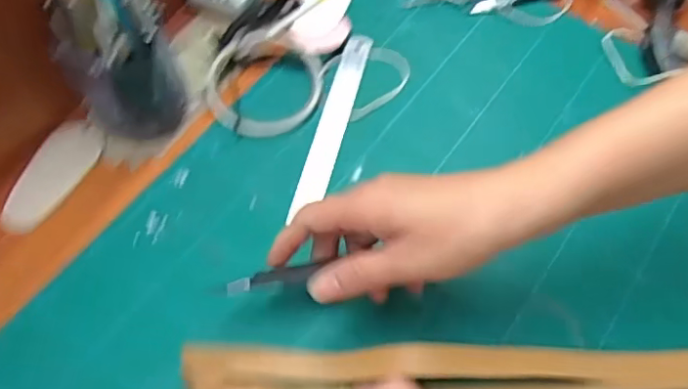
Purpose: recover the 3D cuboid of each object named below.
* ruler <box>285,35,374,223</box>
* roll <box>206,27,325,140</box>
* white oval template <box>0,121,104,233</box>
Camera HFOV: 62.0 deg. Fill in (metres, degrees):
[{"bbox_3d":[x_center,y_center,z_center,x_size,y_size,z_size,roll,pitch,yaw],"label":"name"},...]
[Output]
[{"bbox_3d":[-0.007,-0.057,0.435,0.020,0.004,0.168,18,63,-2],"label":"ruler"},{"bbox_3d":[-0.063,-0.087,0.448,0.089,0.012,0.090,0,62,0],"label":"roll"},{"bbox_3d":[-0.211,-0.014,0.417,0.037,0.005,0.092,18,64,10],"label":"white oval template"}]

